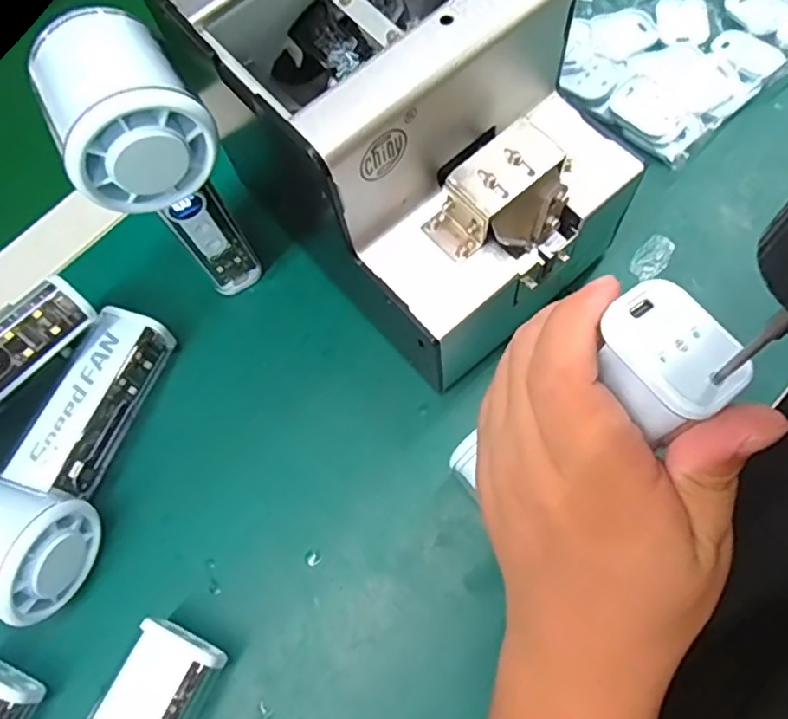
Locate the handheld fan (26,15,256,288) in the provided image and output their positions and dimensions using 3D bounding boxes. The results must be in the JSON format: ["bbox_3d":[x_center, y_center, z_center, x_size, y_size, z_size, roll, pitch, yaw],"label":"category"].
[{"bbox_3d":[-0.110,-0.089,0.287,0.054,0.145,0.065,-30,69,-6],"label":"handheld fan"}]

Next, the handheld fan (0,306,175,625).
[{"bbox_3d":[-0.160,0.042,0.305,0.062,0.049,0.145,21,73,13],"label":"handheld fan"}]

